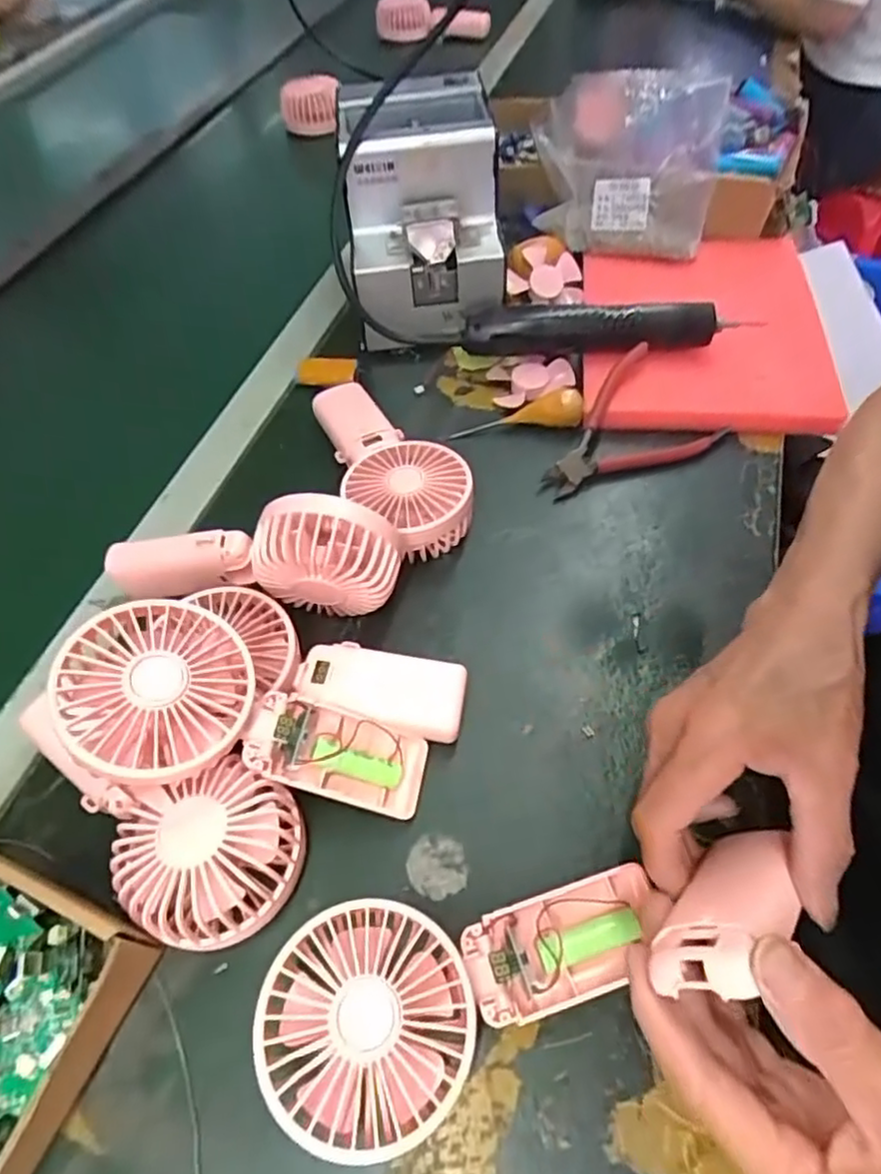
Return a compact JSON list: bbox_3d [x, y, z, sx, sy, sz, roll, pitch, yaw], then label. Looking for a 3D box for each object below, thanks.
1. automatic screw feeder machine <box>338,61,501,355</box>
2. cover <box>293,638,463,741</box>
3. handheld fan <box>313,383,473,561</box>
[{"bbox_3d":[-0.017,-0.322,0.567,0.129,0.146,0.190,-6,54,0],"label":"automatic screw feeder machine"},{"bbox_3d":[-0.034,0.056,0.375,0.094,0.011,0.044,14,58,1],"label":"cover"},{"bbox_3d":[-0.037,-0.088,0.483,0.077,0.047,0.165,-22,56,-11],"label":"handheld fan"}]

